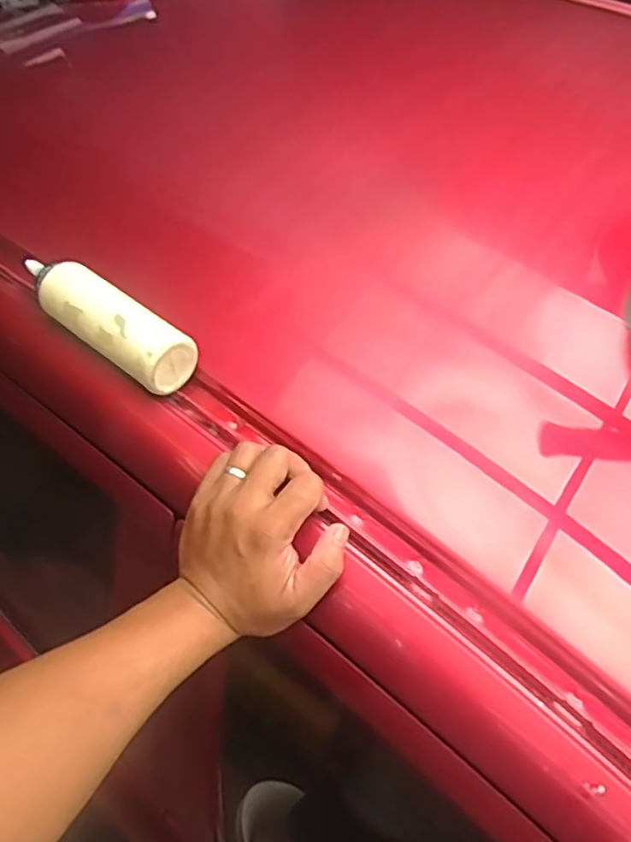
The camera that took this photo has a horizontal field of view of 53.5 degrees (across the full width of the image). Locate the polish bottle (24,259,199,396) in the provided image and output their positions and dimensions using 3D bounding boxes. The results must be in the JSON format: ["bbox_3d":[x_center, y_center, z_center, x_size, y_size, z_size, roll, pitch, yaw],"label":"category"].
[{"bbox_3d":[-0.187,-0.089,0.526,0.188,0.050,0.053,30,58,19],"label":"polish bottle"}]

